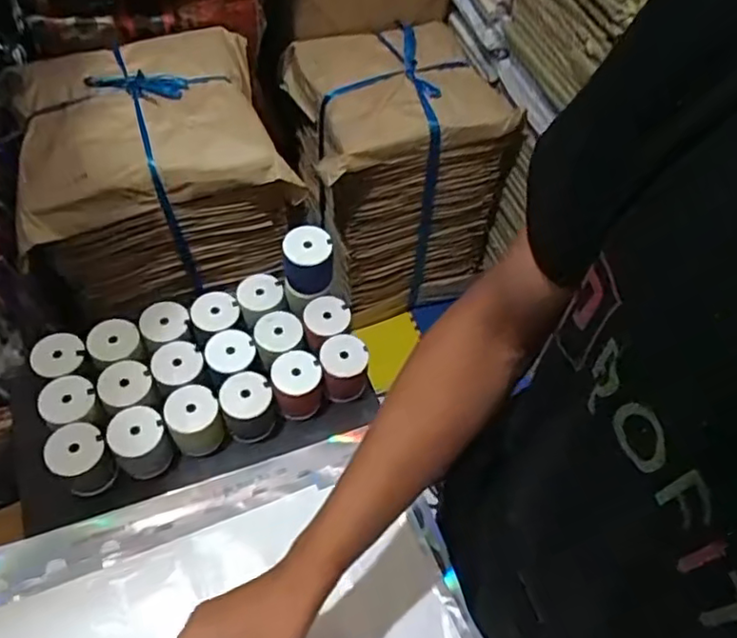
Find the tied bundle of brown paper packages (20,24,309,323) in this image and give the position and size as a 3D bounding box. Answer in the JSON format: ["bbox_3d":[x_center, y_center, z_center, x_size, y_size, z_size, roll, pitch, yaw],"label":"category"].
[{"bbox_3d":[-0.357,-0.272,1.045,0.381,0.263,0.401,-16,60,-15],"label":"tied bundle of brown paper packages"}]

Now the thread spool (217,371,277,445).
[{"bbox_3d":[-0.133,0.097,0.688,0.056,0.058,0.059,-16,60,-15],"label":"thread spool"}]

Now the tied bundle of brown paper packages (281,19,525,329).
[{"bbox_3d":[0.045,-0.338,1.504,0.403,0.569,0.367,-16,60,-15],"label":"tied bundle of brown paper packages"}]

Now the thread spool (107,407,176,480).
[{"bbox_3d":[-0.241,0.131,0.660,0.056,0.058,0.056,2,57,-3],"label":"thread spool"}]

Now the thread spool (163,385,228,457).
[{"bbox_3d":[-0.187,0.113,0.676,0.054,0.057,0.061,-18,60,-16],"label":"thread spool"}]

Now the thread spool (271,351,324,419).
[{"bbox_3d":[-0.081,0.075,0.711,0.054,0.060,0.056,2,57,-3],"label":"thread spool"}]

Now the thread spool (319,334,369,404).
[{"bbox_3d":[-0.030,0.058,0.728,0.053,0.059,0.058,2,57,-3],"label":"thread spool"}]

